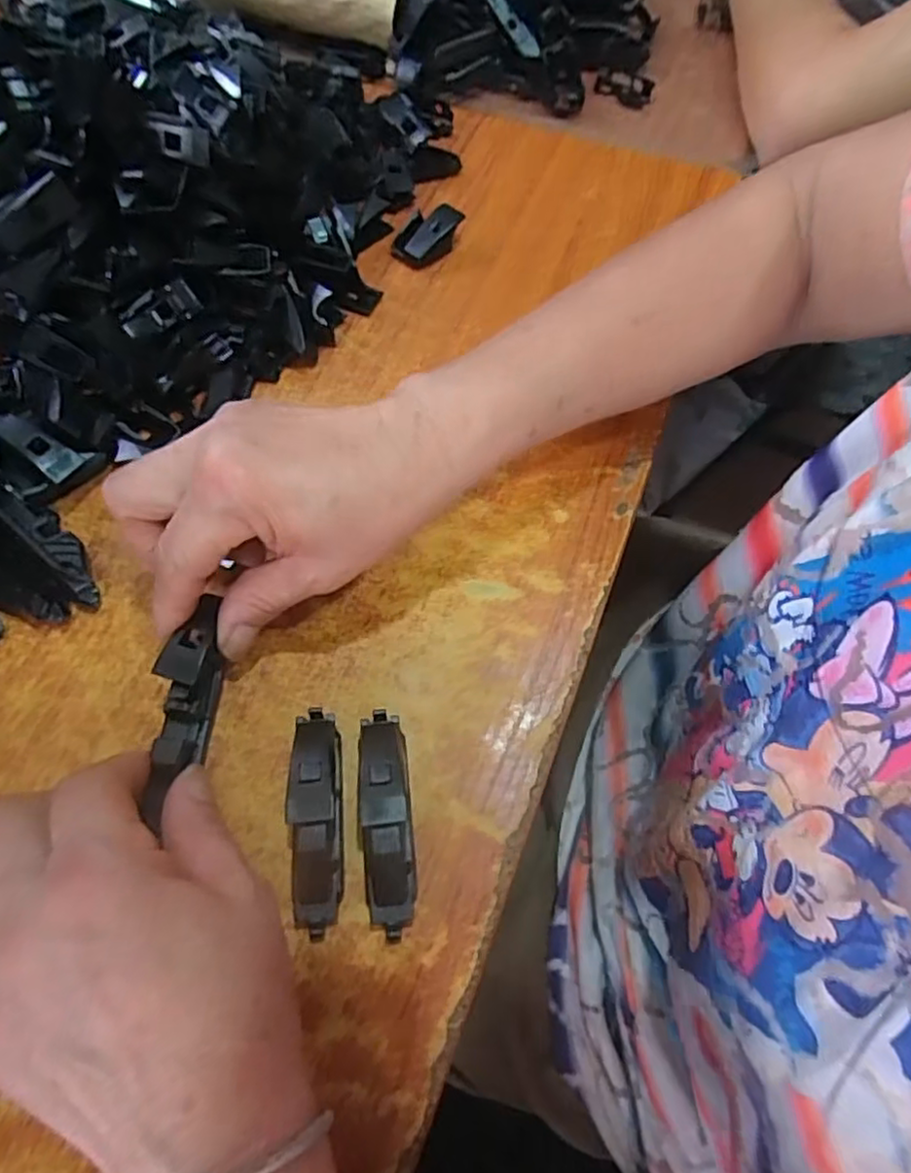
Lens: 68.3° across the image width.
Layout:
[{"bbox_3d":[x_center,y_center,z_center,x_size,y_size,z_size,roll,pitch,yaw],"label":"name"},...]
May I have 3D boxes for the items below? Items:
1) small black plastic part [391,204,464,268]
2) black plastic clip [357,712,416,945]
[{"bbox_3d":[-0.018,-0.213,0.405,0.027,0.019,0.040,42,70,17],"label":"small black plastic part"},{"bbox_3d":[-0.028,0.091,0.264,0.021,0.010,0.081,-4,64,-4],"label":"black plastic clip"}]

